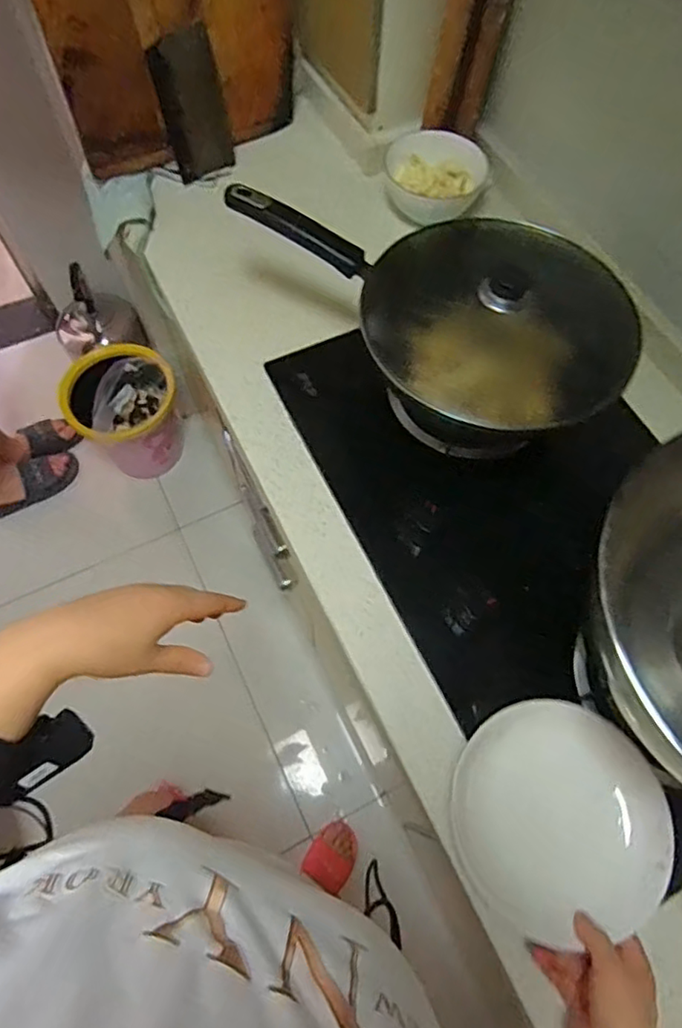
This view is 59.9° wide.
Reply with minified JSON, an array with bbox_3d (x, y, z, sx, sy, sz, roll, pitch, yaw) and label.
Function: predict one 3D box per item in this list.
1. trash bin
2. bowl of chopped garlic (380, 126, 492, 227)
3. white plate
[{"bbox_3d":[-0.544,-0.246,1.551,0.256,0.313,0.236,1,65,-1],"label":"trash bin"},{"bbox_3d":[0.146,-0.513,0.921,0.157,0.066,0.148,1,65,-1],"label":"bowl of chopped garlic"},{"bbox_3d":[0.207,0.291,0.568,0.188,0.034,0.202,-3,77,15],"label":"white plate"}]

